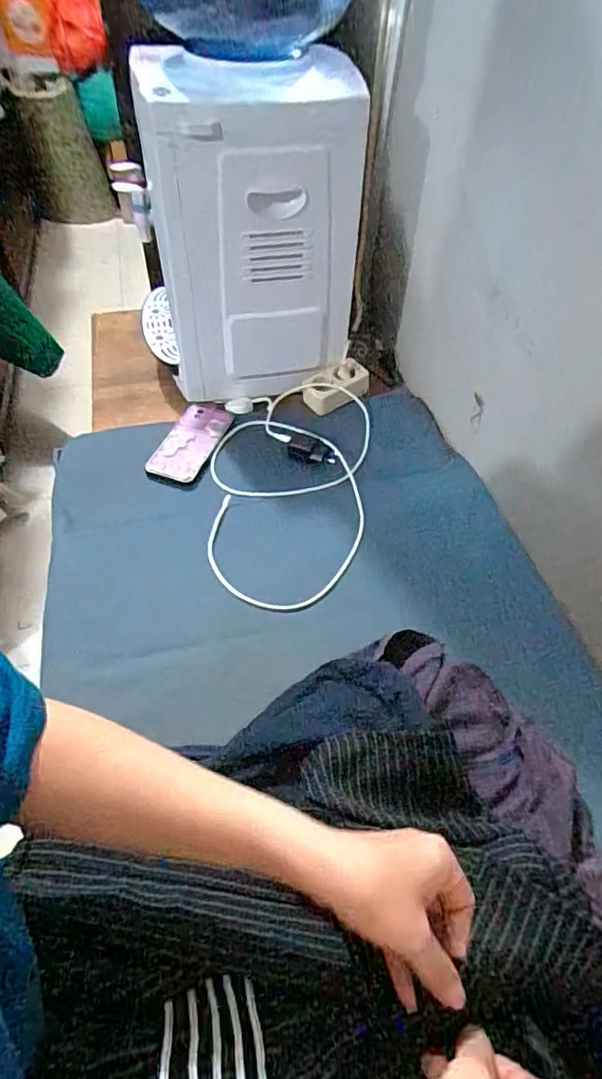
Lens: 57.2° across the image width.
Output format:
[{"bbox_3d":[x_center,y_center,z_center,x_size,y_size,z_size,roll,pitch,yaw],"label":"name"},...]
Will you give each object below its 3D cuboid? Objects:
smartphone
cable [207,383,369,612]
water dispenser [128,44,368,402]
[{"bbox_3d":[-0.170,-0.159,0.863,0.082,0.012,0.167,14,52,10],"label":"smartphone"},{"bbox_3d":[-0.017,-0.084,0.796,0.235,0.020,0.434,3,51,1],"label":"cable"},{"bbox_3d":[-0.069,-0.454,0.845,0.289,0.417,0.248,-7,52,-9],"label":"water dispenser"}]

